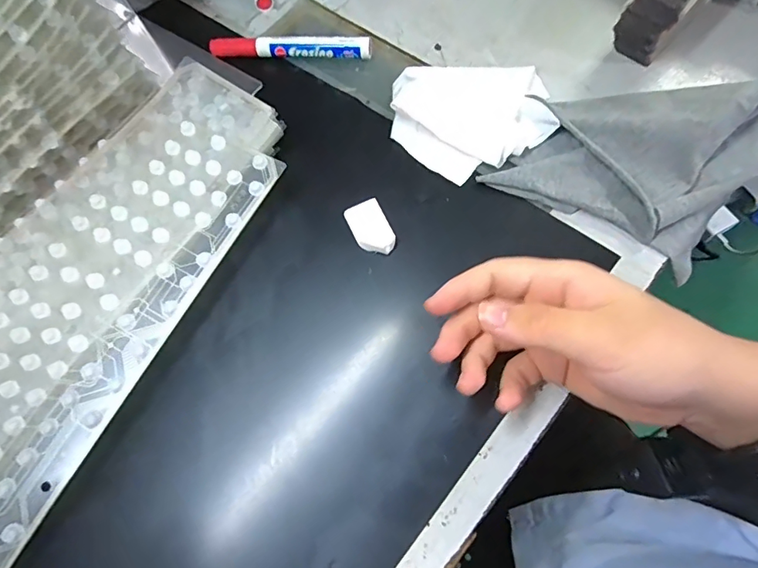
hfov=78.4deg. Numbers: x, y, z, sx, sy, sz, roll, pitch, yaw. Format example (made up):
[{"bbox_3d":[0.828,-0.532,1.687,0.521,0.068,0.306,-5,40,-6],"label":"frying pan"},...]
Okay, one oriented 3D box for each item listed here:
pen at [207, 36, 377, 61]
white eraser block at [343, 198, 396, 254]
[{"bbox_3d":[-0.077,-0.203,0.398,0.140,0.021,0.016,6,72,3],"label":"pen"},{"bbox_3d":[-0.006,-0.039,0.331,0.026,0.007,0.042,-27,73,-7],"label":"white eraser block"}]

